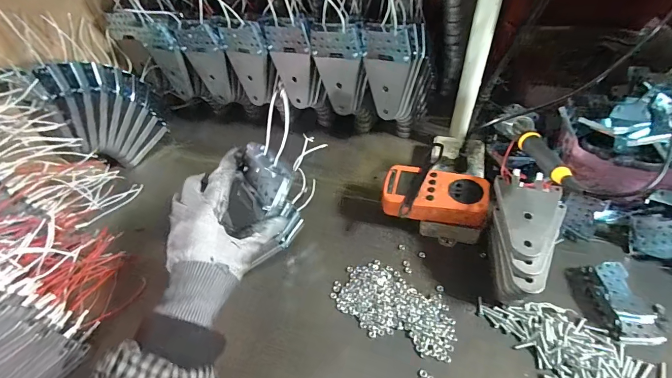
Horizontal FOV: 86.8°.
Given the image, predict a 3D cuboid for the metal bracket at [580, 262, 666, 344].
[{"bbox_3d":[0.316,0.120,0.393,0.055,0.020,0.092,-2,48,4],"label":"metal bracket"}]

